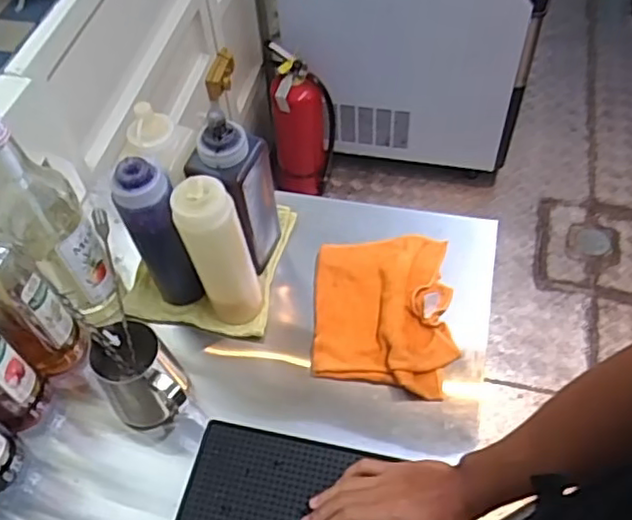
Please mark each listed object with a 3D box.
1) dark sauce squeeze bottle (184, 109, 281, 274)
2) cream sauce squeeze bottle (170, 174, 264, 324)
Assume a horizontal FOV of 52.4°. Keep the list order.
[{"bbox_3d":[-0.100,-0.078,0.792,0.078,0.229,0.102,14,57,14],"label":"dark sauce squeeze bottle"},{"bbox_3d":[-0.111,-0.006,0.753,0.069,0.228,0.062,-10,54,-3],"label":"cream sauce squeeze bottle"}]

